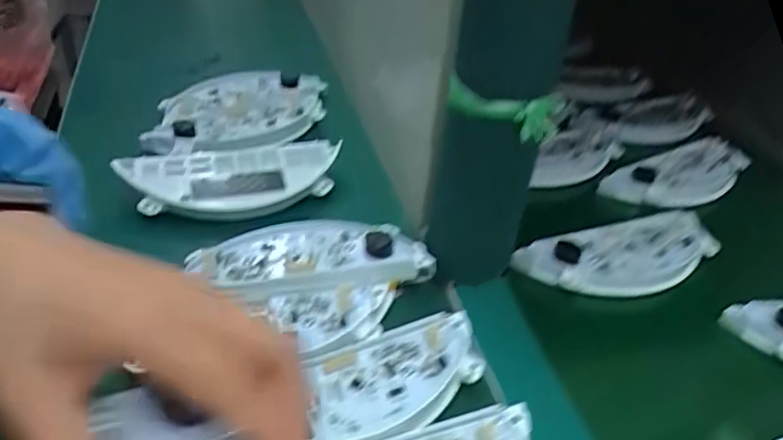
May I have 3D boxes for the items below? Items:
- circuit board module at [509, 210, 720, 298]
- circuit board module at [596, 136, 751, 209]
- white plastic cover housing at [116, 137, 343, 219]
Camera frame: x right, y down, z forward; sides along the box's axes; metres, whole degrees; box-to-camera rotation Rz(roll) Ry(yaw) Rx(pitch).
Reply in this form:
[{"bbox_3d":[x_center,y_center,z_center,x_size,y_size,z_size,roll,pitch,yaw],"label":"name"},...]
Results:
[{"bbox_3d":[0.193,0.027,0.500,0.179,0.012,0.067,-11,43,-17],"label":"circuit board module"},{"bbox_3d":[0.298,-0.046,0.625,0.186,0.020,0.069,-24,48,-29],"label":"circuit board module"},{"bbox_3d":[-0.125,-0.036,0.513,0.174,0.026,0.079,-19,46,-24],"label":"white plastic cover housing"}]

